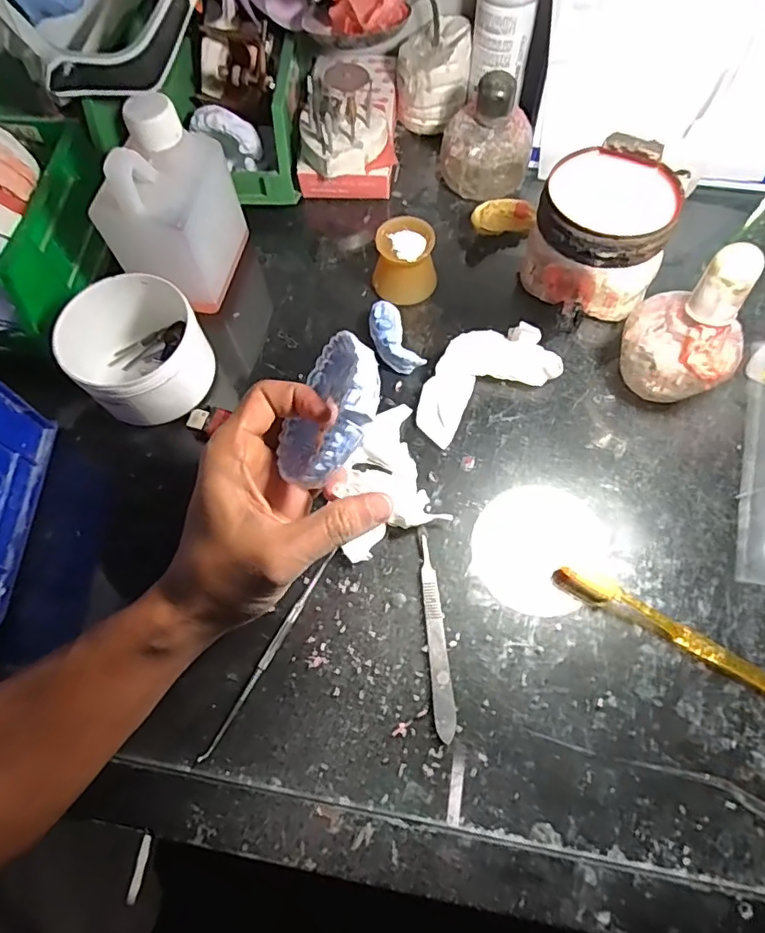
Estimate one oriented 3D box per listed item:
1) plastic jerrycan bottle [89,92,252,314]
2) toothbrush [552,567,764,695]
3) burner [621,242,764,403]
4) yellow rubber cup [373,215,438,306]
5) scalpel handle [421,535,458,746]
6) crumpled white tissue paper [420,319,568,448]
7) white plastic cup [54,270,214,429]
[{"bbox_3d":[-0.153,-0.187,0.398,0.062,0.114,0.096,15,69,8],"label":"plastic jerrycan bottle"},{"bbox_3d":[0.195,0.110,0.334,0.186,0.011,0.015,28,71,13],"label":"toothbrush"},{"bbox_3d":[0.198,-0.086,0.358,0.069,0.118,0.059,38,74,16],"label":"burner"},{"bbox_3d":[0.018,-0.160,0.432,0.048,0.053,0.048,-1,67,2],"label":"yellow rubber cup"},{"bbox_3d":[0.033,0.105,0.343,0.014,0.005,0.120,-5,67,0],"label":"scalpel handle"},{"bbox_3d":[0.070,-0.066,0.401,0.107,0.029,0.059,-33,70,-11],"label":"crumpled white tissue paper"},{"bbox_3d":[-0.174,-0.080,0.396,0.084,0.061,0.091,-1,67,2],"label":"white plastic cup"}]

